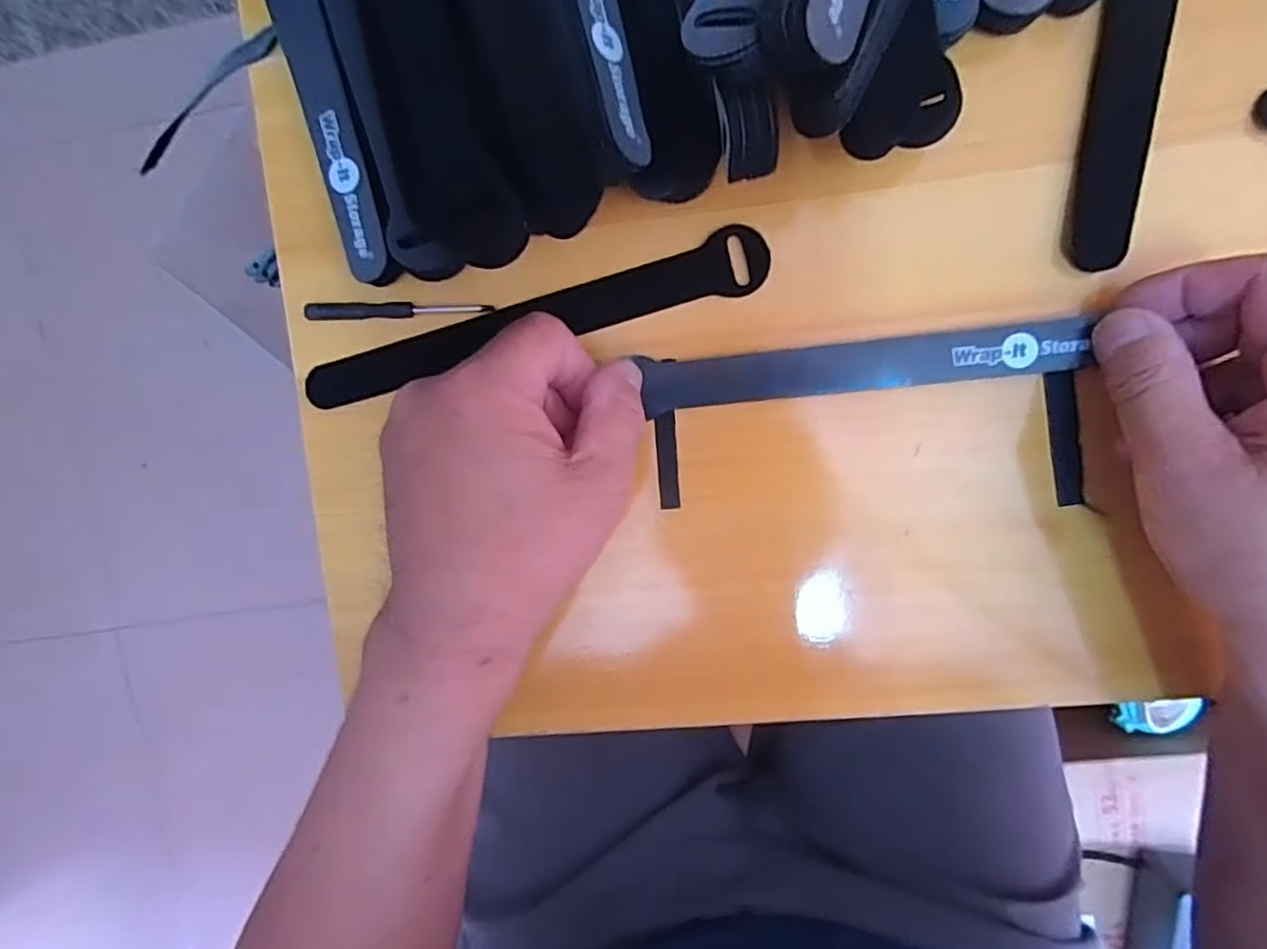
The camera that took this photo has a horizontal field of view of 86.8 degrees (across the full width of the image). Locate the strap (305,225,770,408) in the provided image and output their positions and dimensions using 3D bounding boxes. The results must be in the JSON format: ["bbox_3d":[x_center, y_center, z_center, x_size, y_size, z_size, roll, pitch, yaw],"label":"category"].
[{"bbox_3d":[-0.044,-0.064,0.278,0.198,0.008,0.024,-14,95,7],"label":"strap"}]

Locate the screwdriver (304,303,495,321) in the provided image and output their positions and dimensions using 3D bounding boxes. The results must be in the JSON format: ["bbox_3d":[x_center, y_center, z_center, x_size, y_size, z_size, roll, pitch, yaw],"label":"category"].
[{"bbox_3d":[-0.098,-0.068,0.279,0.078,0.004,0.007,1,97,6],"label":"screwdriver"}]

